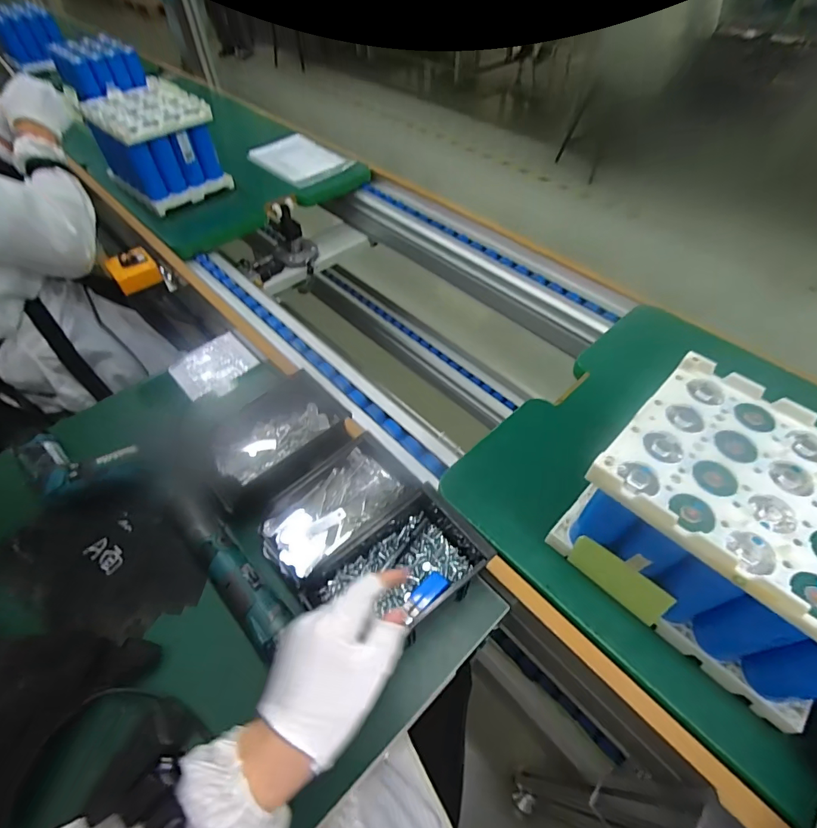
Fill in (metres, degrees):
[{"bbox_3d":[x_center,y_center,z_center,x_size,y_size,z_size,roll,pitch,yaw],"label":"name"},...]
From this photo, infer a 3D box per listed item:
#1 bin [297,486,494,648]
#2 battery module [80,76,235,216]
[{"bbox_3d":[-0.010,0.165,0.447,0.171,0.064,0.112,-36,60,-21],"label":"bin"},{"bbox_3d":[-0.527,-0.563,0.923,0.198,0.158,0.263,-37,60,-21],"label":"battery module"}]

